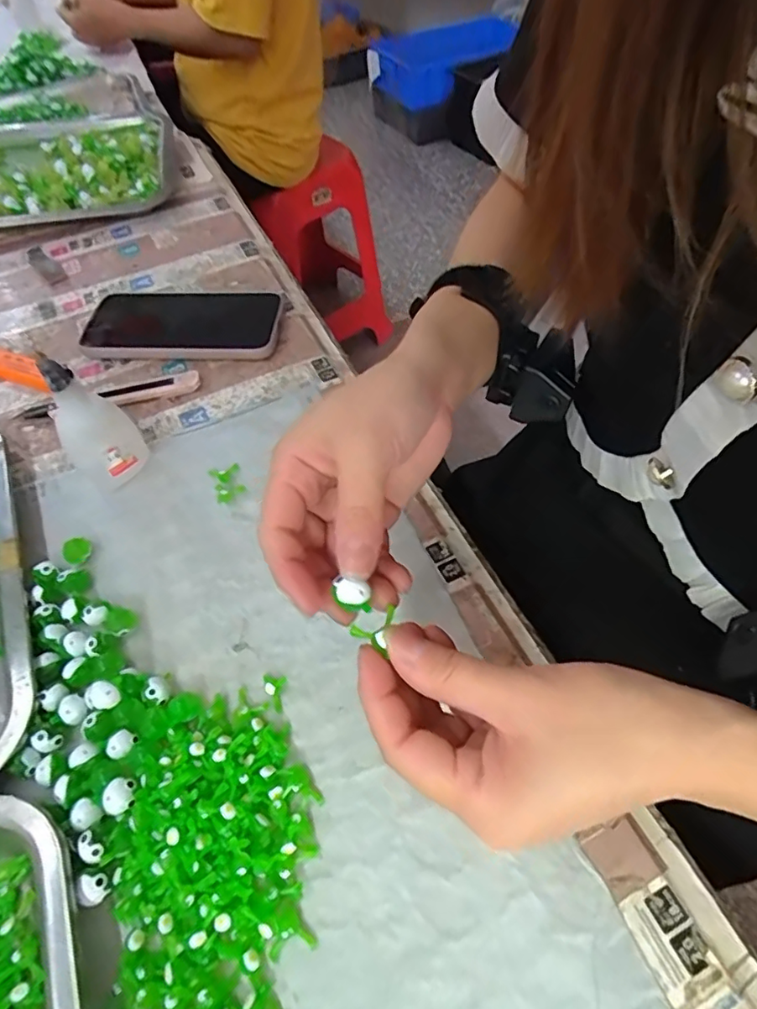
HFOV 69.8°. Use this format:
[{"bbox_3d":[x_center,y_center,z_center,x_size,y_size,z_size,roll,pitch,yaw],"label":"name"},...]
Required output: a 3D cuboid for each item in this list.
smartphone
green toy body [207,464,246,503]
[{"bbox_3d":[-0.161,-0.153,0.455,0.160,0.014,0.086,0,55,3],"label":"smartphone"},{"bbox_3d":[-0.102,-0.016,0.367,0.020,0.009,0.035,-22,56,-12],"label":"green toy body"}]

